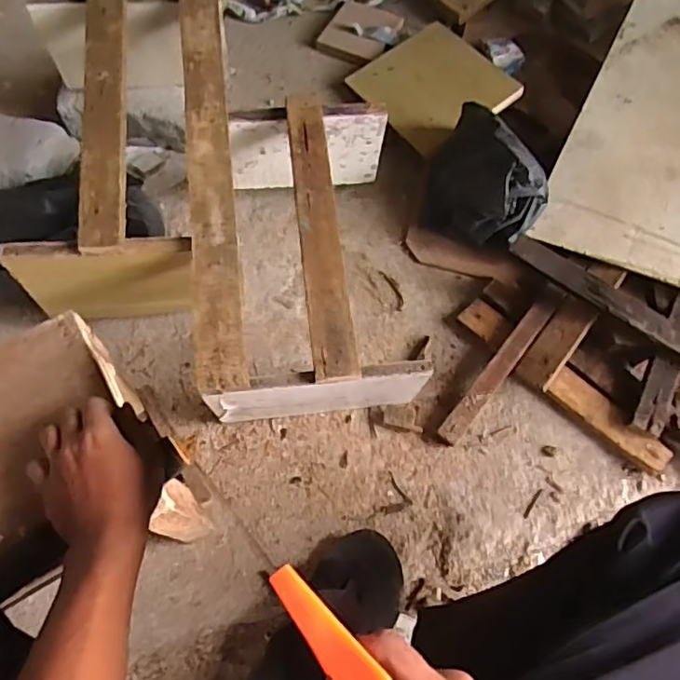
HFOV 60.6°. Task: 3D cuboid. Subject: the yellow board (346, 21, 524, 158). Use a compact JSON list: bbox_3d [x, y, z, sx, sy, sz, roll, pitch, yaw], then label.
[{"bbox_3d":[0.149,-0.419,0.952,0.183,0.027,0.232,-39,67,4],"label":"yellow board"}]

